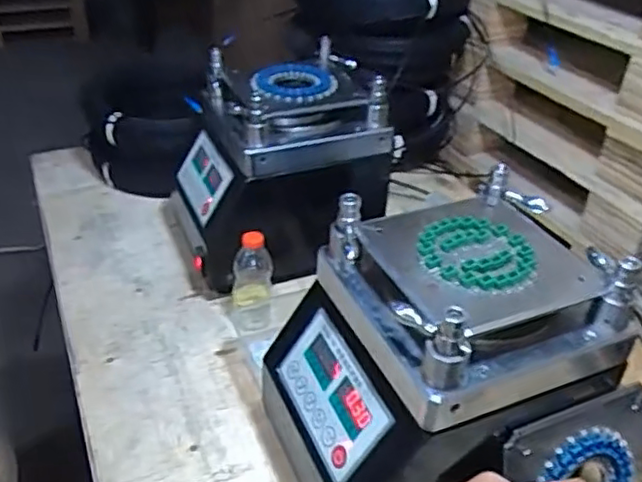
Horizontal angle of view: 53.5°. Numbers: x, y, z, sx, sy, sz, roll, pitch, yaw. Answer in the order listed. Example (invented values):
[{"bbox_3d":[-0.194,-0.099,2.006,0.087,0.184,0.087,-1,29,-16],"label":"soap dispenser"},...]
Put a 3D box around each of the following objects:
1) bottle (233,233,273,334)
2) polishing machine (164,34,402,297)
[{"bbox_3d":[-0.093,0.055,0.851,0.055,0.143,0.042,-4,35,-7],"label":"bottle"},{"bbox_3d":[-0.065,-0.109,0.982,0.300,0.296,0.254,-10,36,-15],"label":"polishing machine"}]

